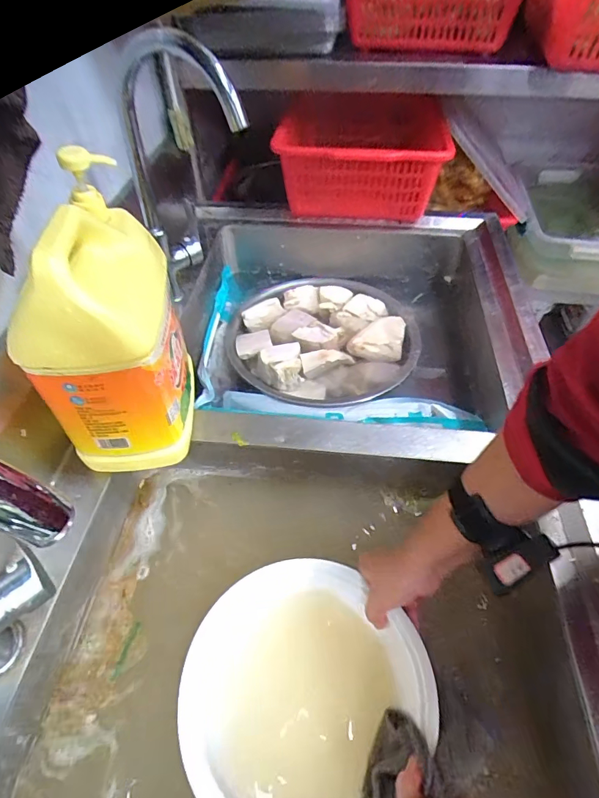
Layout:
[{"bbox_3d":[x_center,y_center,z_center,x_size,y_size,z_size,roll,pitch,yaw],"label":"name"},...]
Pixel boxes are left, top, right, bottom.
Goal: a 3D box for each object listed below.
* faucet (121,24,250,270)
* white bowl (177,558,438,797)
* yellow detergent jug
[{"bbox_3d":[-0.158,-0.303,0.607,0.126,0.329,0.196,-20,49,-17],"label":"faucet"},{"bbox_3d":[0.000,0.311,0.466,0.230,0.073,0.244,0,47,0],"label":"white bowl"},{"bbox_3d":[-0.201,-0.066,0.484,0.121,0.275,0.175,-5,49,-4],"label":"yellow detergent jug"}]

